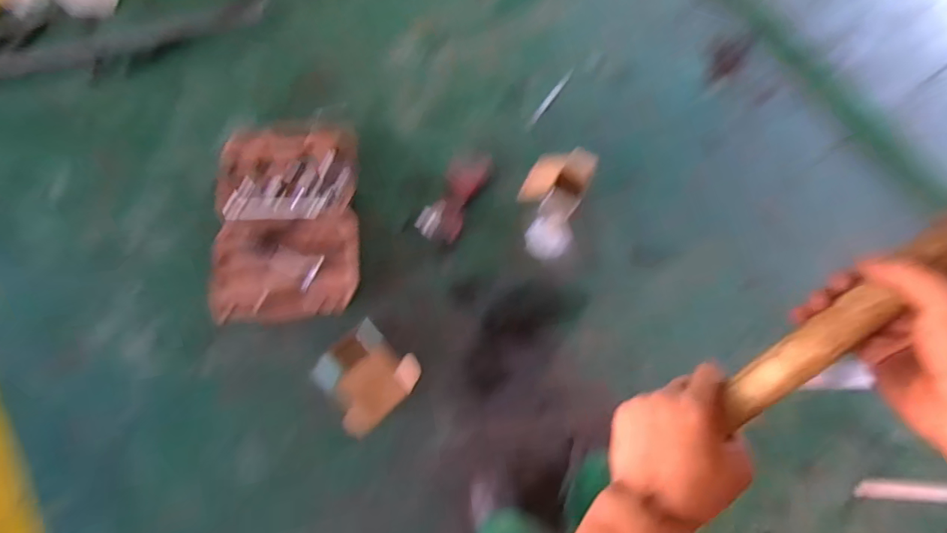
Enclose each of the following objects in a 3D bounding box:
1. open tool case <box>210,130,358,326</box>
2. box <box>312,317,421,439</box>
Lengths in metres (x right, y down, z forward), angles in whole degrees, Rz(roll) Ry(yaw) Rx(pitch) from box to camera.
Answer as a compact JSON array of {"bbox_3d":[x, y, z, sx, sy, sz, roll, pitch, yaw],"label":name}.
[{"bbox_3d":[-0.558,-0.151,1.346,0.417,0.048,0.593,-6,74,-5],"label":"open tool case"},{"bbox_3d":[-0.292,0.294,1.221,0.234,0.095,0.225,45,76,6],"label":"box"}]

